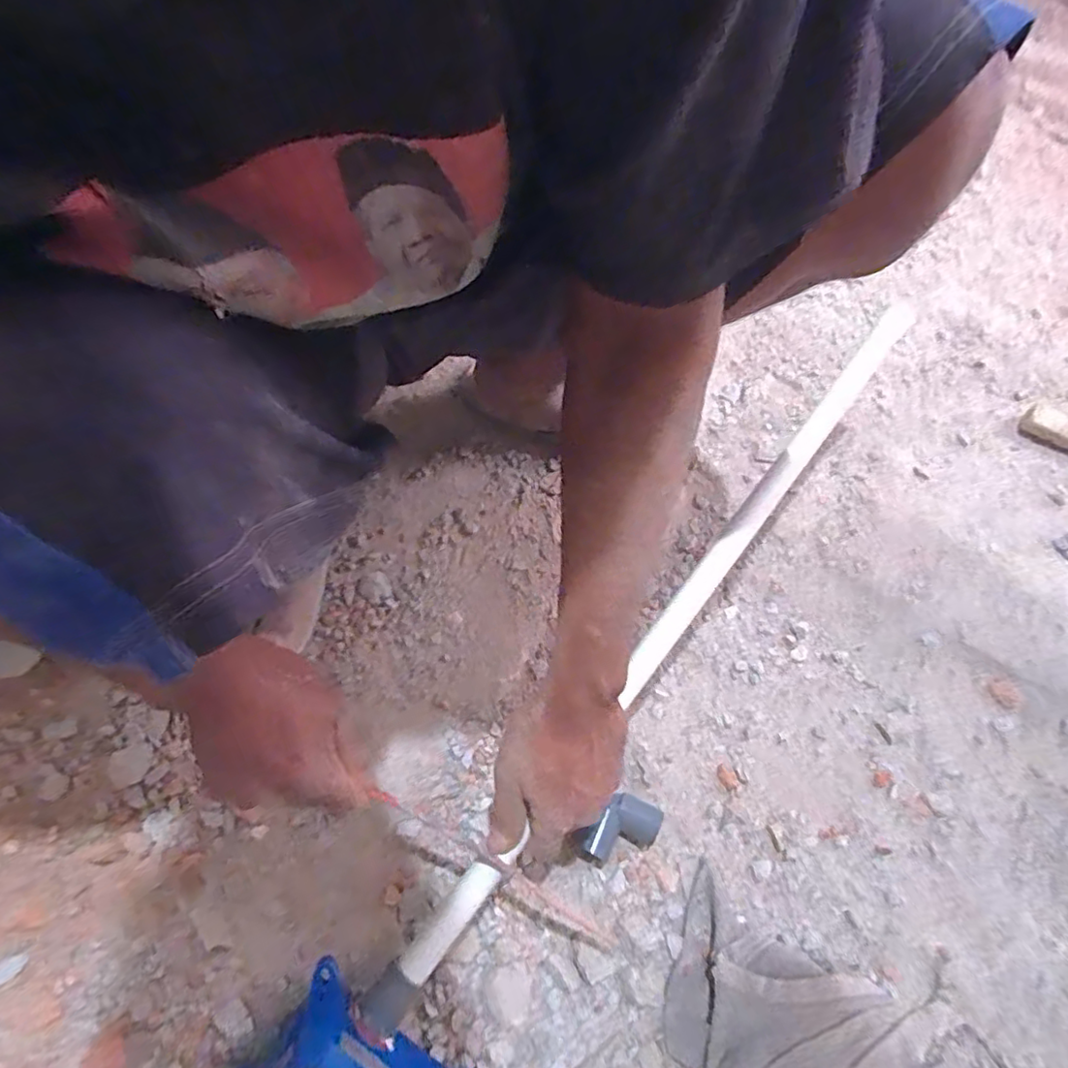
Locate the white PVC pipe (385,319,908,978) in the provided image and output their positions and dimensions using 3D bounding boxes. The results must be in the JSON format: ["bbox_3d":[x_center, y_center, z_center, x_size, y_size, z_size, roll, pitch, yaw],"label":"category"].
[{"bbox_3d":[0.126,0.050,0.480,0.024,0.024,0.653,37,78,16],"label":"white PVC pipe"}]

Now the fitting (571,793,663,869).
[{"bbox_3d":[0.069,0.246,0.503,0.074,0.036,0.043,-21,68,-12],"label":"fitting"}]

